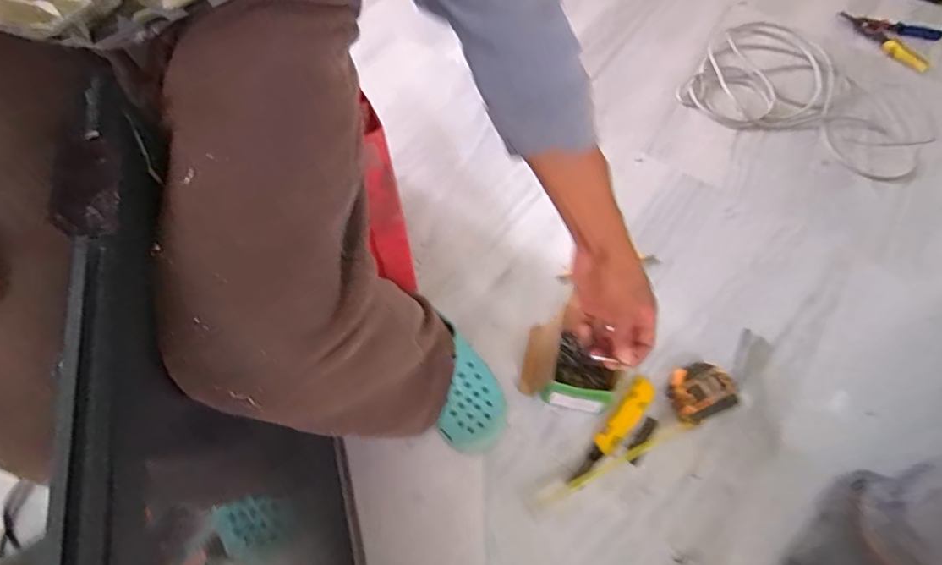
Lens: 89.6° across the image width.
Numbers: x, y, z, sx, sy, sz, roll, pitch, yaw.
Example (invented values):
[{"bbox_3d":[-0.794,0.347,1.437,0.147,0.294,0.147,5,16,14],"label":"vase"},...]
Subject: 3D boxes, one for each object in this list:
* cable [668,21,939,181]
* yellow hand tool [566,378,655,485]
[{"bbox_3d":[0.759,-0.423,1.061,0.487,0.035,0.444,32,65,17],"label":"cable"},{"bbox_3d":[0.203,0.209,0.673,0.032,0.026,0.184,38,67,20],"label":"yellow hand tool"}]

